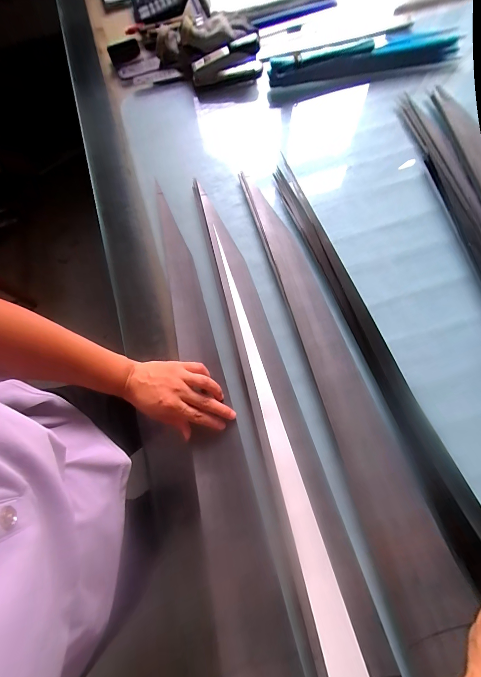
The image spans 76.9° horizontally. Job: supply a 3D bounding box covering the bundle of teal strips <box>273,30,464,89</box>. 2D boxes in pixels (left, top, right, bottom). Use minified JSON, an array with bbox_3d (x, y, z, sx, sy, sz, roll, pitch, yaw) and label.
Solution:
[{"bbox_3d":[0.295,-0.659,0.716,0.448,0.038,0.103,-17,71,-2],"label":"bundle of teal strips"}]

